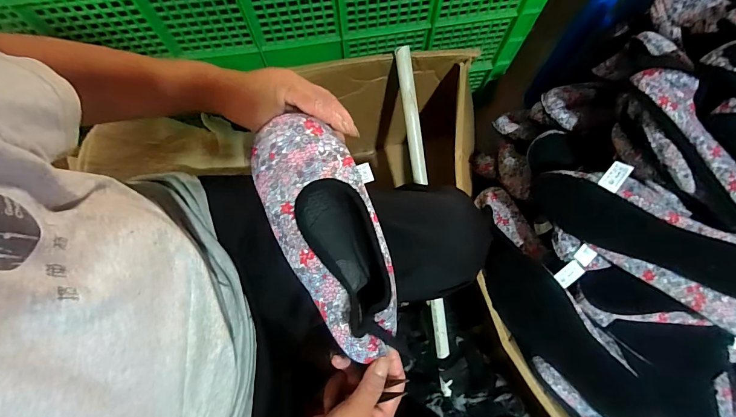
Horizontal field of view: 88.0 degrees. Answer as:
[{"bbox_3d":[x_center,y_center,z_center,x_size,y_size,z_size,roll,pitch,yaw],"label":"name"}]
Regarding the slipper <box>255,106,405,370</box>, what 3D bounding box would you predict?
[{"bbox_3d":[-0.033,0.027,0.374,0.102,0.054,0.242,-22,87,-5],"label":"slipper"}]

